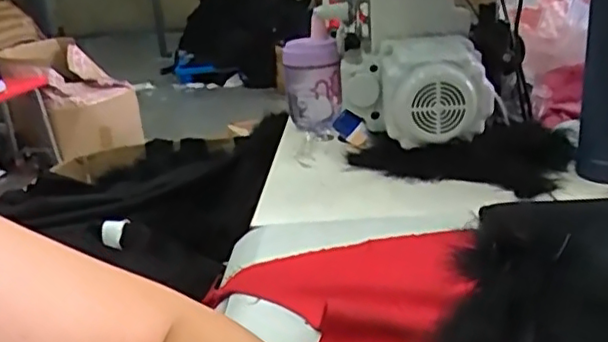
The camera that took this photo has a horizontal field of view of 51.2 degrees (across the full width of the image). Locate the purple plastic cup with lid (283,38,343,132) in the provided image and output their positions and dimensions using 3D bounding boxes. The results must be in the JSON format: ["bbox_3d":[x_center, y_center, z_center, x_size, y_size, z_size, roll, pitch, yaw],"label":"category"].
[{"bbox_3d":[0.013,-0.118,0.872,0.076,0.120,0.067,-5,21,1],"label":"purple plastic cup with lid"}]

